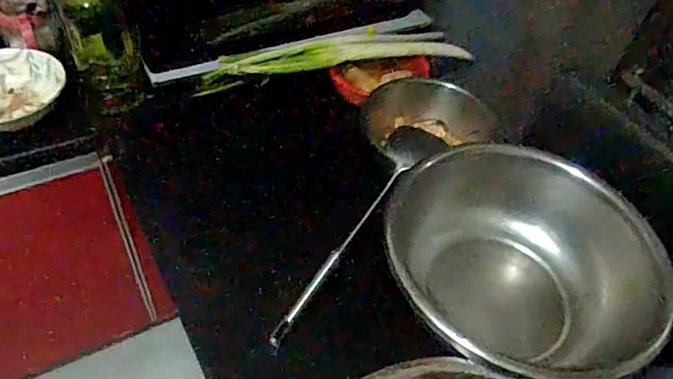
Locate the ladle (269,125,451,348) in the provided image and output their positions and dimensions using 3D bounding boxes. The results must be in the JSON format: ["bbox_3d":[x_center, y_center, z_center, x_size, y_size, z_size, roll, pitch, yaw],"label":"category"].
[{"bbox_3d":[0.032,0.031,0.723,0.080,0.051,0.411,29,64,19],"label":"ladle"}]

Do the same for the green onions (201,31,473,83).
[{"bbox_3d":[-0.014,-0.229,0.919,0.410,0.038,0.090,-7,50,-12],"label":"green onions"}]

